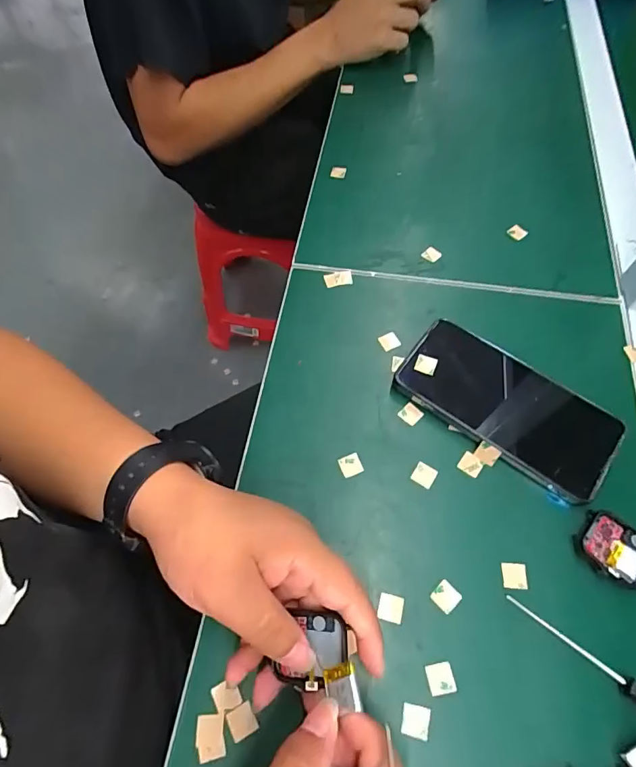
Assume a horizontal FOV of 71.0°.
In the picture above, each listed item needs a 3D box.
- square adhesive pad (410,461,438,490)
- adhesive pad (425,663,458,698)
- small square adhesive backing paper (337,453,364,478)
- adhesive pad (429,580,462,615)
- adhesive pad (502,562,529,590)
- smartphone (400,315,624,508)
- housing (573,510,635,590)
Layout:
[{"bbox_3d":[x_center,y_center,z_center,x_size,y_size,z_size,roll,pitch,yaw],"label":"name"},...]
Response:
[{"bbox_3d":[0.078,0.067,0.328,0.016,0.004,0.016,31,67,15],"label":"square adhesive pad"},{"bbox_3d":[0.074,0.179,0.270,0.016,0.004,0.016,-9,63,-4],"label":"adhesive pad"},{"bbox_3d":[0.024,0.061,0.333,0.016,0.004,0.016,-19,64,-9],"label":"small square adhesive backing paper"},{"bbox_3d":[0.084,0.139,0.290,0.016,0.004,0.016,-42,69,-18],"label":"adhesive pad"},{"bbox_3d":[0.131,0.127,0.295,0.016,0.004,0.016,3,63,2],"label":"adhesive pad"},{"bbox_3d":[0.144,0.017,0.345,0.159,0.018,0.076,35,68,17],"label":"smartphone"},{"bbox_3d":[0.197,0.110,0.295,0.046,0.009,0.037,40,70,19],"label":"housing"}]

